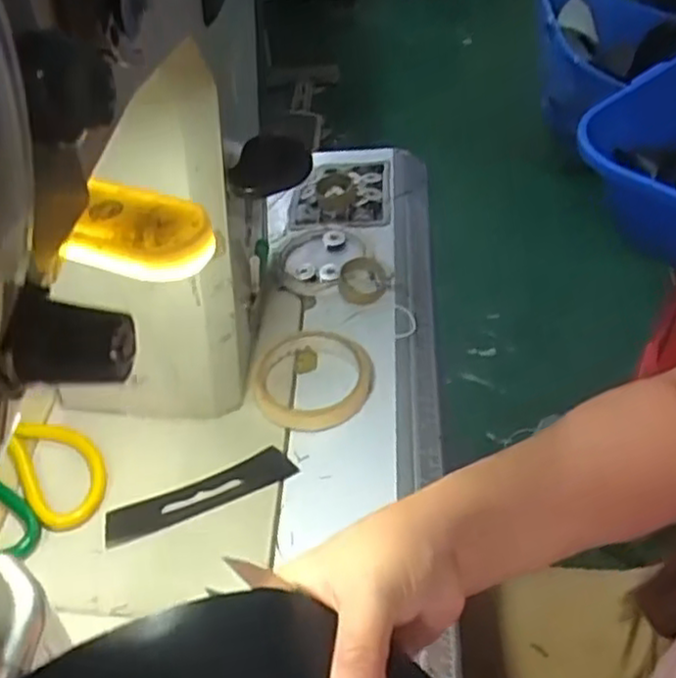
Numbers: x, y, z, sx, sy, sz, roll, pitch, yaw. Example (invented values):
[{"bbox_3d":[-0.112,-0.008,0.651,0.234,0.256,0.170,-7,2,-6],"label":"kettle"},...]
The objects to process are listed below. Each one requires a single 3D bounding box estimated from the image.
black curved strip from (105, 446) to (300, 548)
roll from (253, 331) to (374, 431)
[{"bbox_3d":[-0.091,0.103,0.484,0.129,0.006,0.026,-17,63,-23],"label":"black curved strip"},{"bbox_3d":[-0.019,0.031,0.546,0.090,0.020,0.084,0,46,0],"label":"roll"}]

